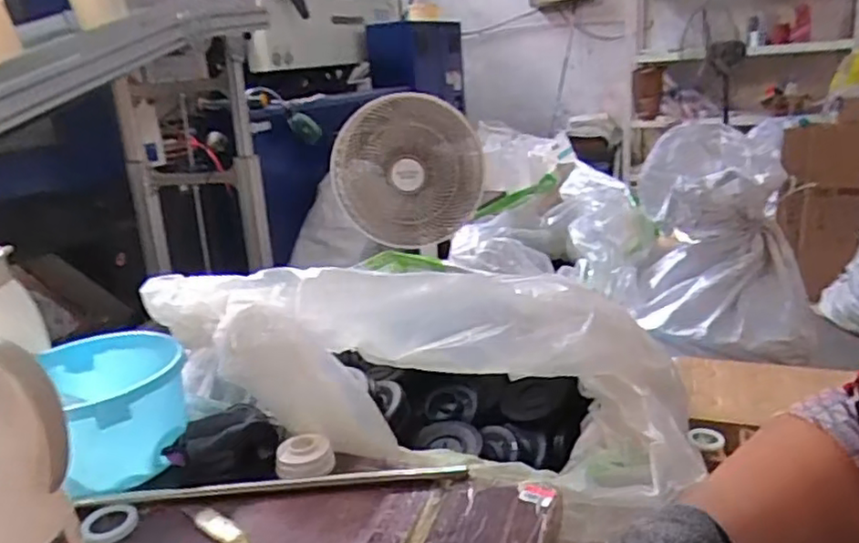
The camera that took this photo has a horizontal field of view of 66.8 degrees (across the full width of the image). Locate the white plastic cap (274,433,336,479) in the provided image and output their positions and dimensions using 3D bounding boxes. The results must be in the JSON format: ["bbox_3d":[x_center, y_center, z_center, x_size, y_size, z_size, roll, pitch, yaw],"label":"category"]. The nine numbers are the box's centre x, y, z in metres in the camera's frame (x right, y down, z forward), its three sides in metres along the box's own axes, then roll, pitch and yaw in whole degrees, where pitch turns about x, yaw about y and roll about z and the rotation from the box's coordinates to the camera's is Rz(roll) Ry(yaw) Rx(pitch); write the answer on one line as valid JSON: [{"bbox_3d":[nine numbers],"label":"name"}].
[{"bbox_3d":[-0.146,0.219,0.770,0.066,0.025,0.066,-4,18,1],"label":"white plastic cap"}]

